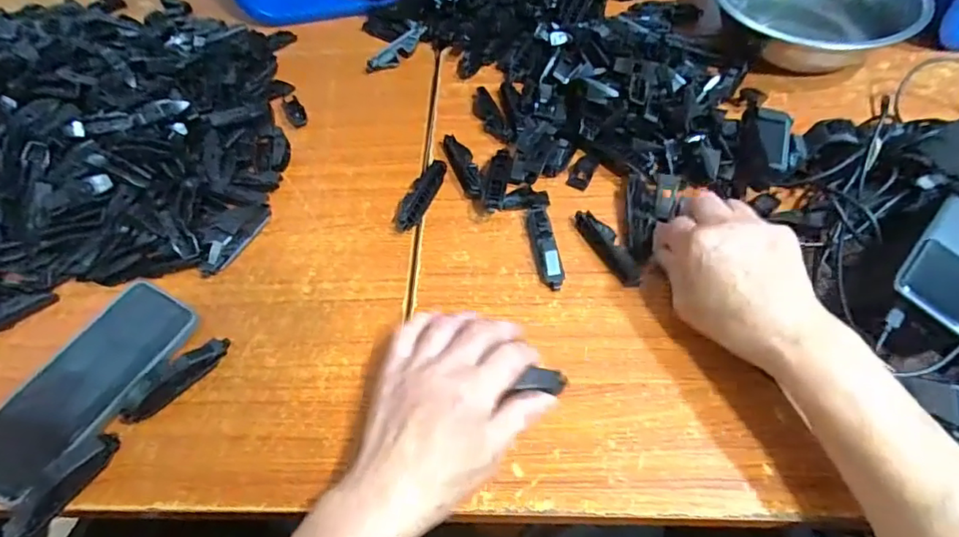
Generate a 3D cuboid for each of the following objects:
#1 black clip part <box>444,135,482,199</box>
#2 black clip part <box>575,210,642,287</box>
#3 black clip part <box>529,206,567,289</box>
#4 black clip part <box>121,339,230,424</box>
[{"bbox_3d":[-0.014,-0.094,0.489,0.020,0.017,0.080,-19,56,-9],"label":"black clip part"},{"bbox_3d":[0.104,-0.019,0.430,0.020,0.017,0.077,-27,58,-14],"label":"black clip part"},{"bbox_3d":[0.054,-0.020,0.433,0.020,0.018,0.079,-9,55,-3],"label":"black clip part"},{"bbox_3d":[-0.219,0.079,0.382,0.081,0.017,0.019,-40,62,-22],"label":"black clip part"}]

